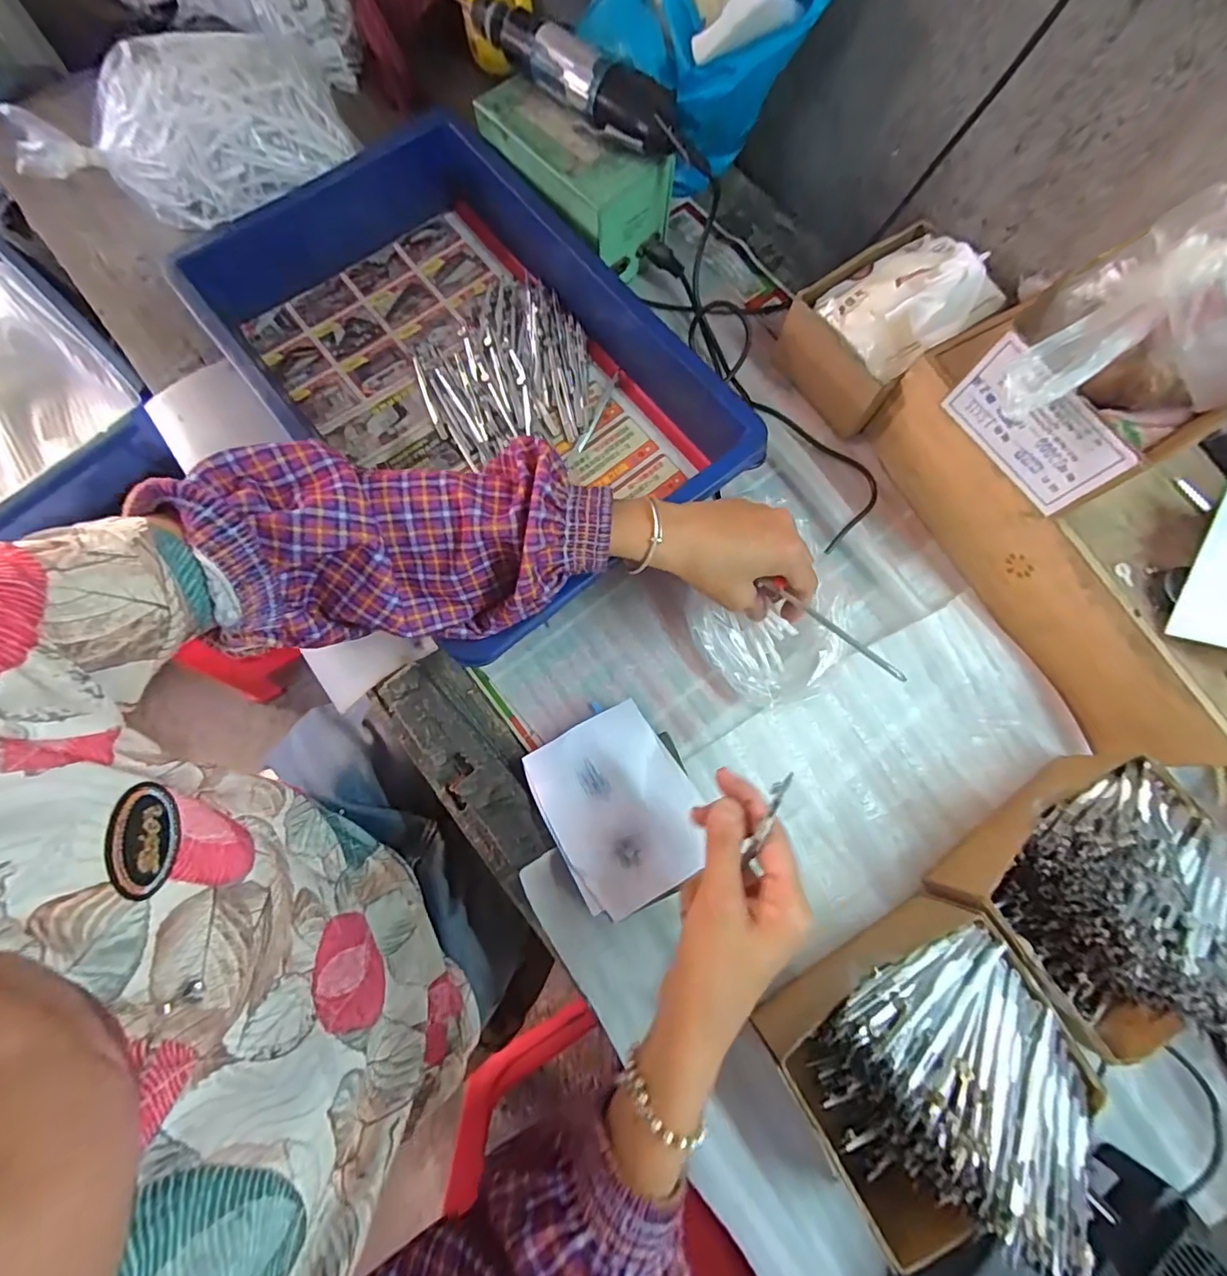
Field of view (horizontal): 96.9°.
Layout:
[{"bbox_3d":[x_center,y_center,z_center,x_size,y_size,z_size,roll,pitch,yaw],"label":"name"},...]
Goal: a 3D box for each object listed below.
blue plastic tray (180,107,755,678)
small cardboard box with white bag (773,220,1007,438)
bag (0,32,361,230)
[{"bbox_3d":[-0.118,-0.226,0.466,0.291,0.072,0.436,-38,80,-9],"label":"blue plastic tray"},{"bbox_3d":[0.235,-0.273,0.468,0.142,0.102,0.116,-34,79,-9],"label":"small cardboard box with white bag"},{"bbox_3d":[-0.387,-0.463,0.507,0.262,0.099,0.101,-11,77,-4],"label":"bag"}]

